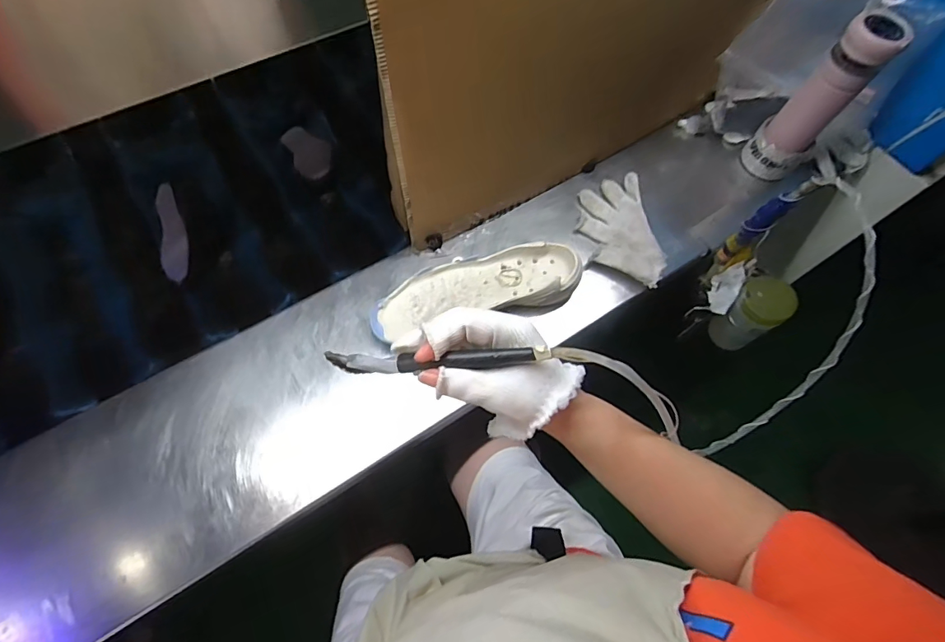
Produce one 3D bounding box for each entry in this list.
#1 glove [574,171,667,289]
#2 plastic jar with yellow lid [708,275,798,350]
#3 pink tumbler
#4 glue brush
[{"bbox_3d":[0.213,-0.136,0.665,0.105,0.027,0.184,-8,67,-7],"label":"glove"},{"bbox_3d":[0.448,-0.008,0.748,0.068,0.134,0.072,1,66,-3],"label":"plastic jar with yellow lid"},{"bbox_3d":[0.493,-0.312,0.657,0.084,0.230,0.090,34,69,11],"label":"pink tumbler"},{"bbox_3d":[-0.028,0.028,0.333,0.159,0.018,0.012,-4,63,12],"label":"glue brush"}]

